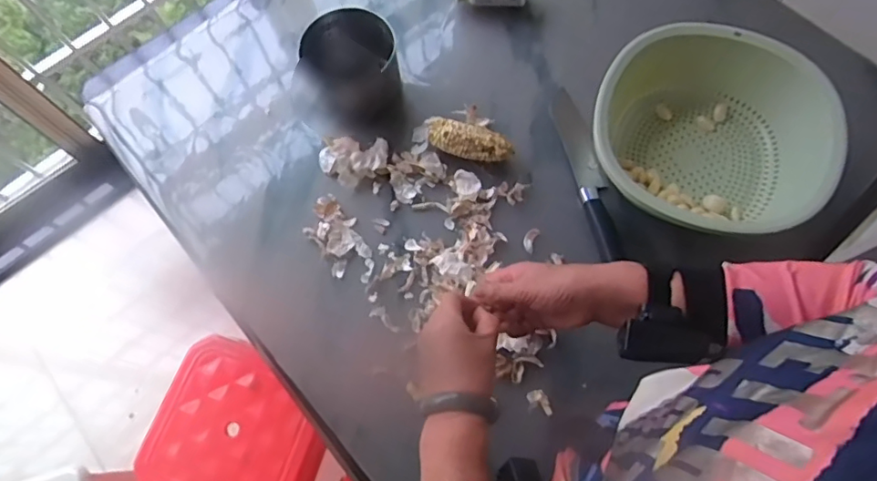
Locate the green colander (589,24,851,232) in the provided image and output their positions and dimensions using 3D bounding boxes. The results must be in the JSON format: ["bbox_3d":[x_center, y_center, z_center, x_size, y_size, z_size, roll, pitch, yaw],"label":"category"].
[{"bbox_3d":[0.343,-0.133,0.698,0.273,0.110,0.282,-1,70,2],"label":"green colander"}]

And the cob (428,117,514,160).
[{"bbox_3d":[0.041,-0.137,0.746,0.126,0.039,0.045,21,72,10],"label":"cob"}]

